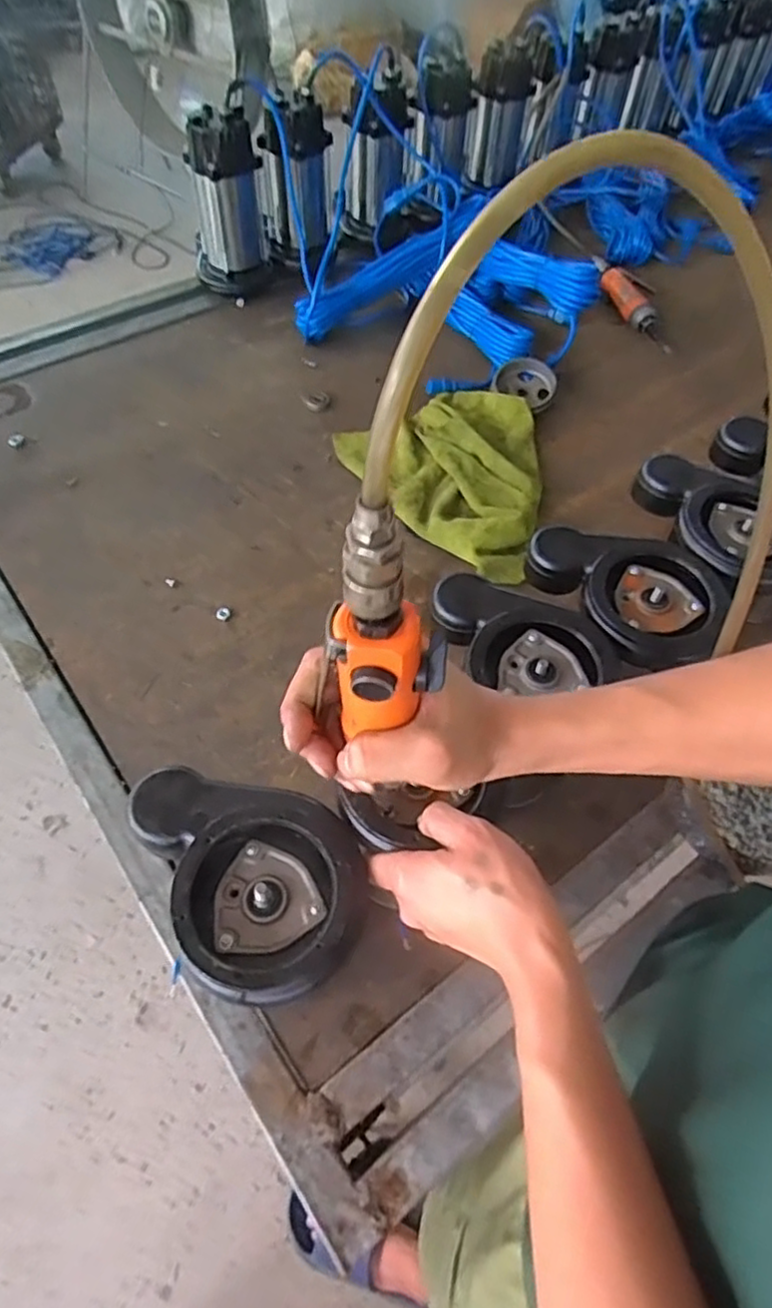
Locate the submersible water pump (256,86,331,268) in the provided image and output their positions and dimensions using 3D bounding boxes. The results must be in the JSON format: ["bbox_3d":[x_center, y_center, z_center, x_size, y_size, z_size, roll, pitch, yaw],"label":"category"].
[{"bbox_3d":[-0.139,-0.748,1.076,0.109,0.216,0.112,-8,56,-7],"label":"submersible water pump"}]

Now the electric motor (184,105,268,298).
[{"bbox_3d":[-0.250,-0.695,1.054,0.115,0.242,0.107,-12,57,-9],"label":"electric motor"}]

